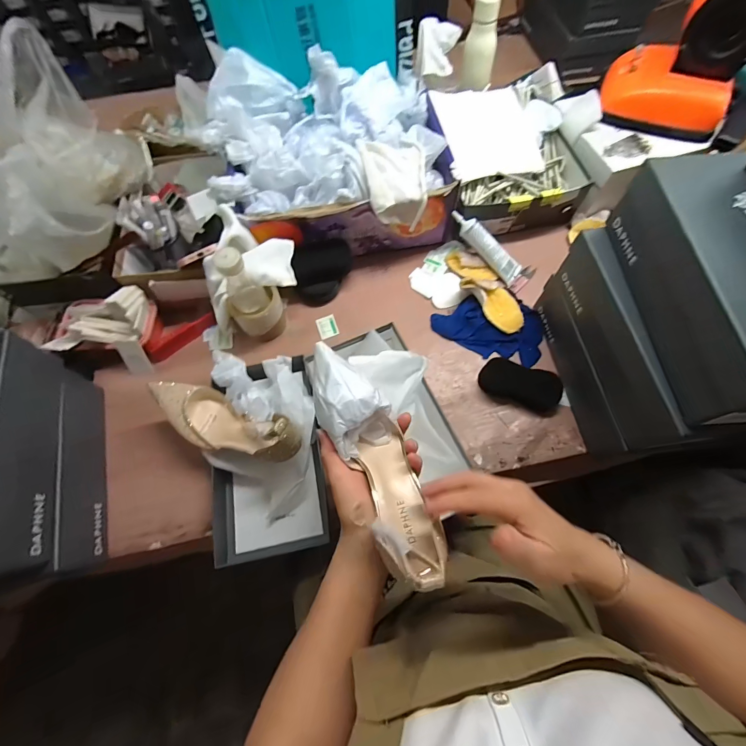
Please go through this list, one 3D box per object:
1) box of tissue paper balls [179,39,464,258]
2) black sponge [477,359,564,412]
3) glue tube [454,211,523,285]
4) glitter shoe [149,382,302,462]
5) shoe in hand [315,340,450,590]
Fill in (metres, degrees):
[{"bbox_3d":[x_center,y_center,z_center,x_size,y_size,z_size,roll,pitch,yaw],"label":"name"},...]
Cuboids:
[{"bbox_3d":[-0.079,-0.393,0.670,0.413,0.194,0.307,-11,68,-3],"label":"box of tissue paper balls"},{"bbox_3d":[0.248,0.018,0.593,0.128,0.029,0.060,17,69,9],"label":"black sponge"},{"bbox_3d":[0.221,-0.248,0.685,0.173,0.025,0.050,41,72,-11],"label":"glue tube"},{"bbox_3d":[-0.222,0.075,0.527,0.253,0.072,0.084,13,68,22],"label":"glitter shoe"},{"bbox_3d":[0.001,0.075,0.351,0.068,0.086,0.242,-24,64,-8],"label":"shoe in hand"}]

